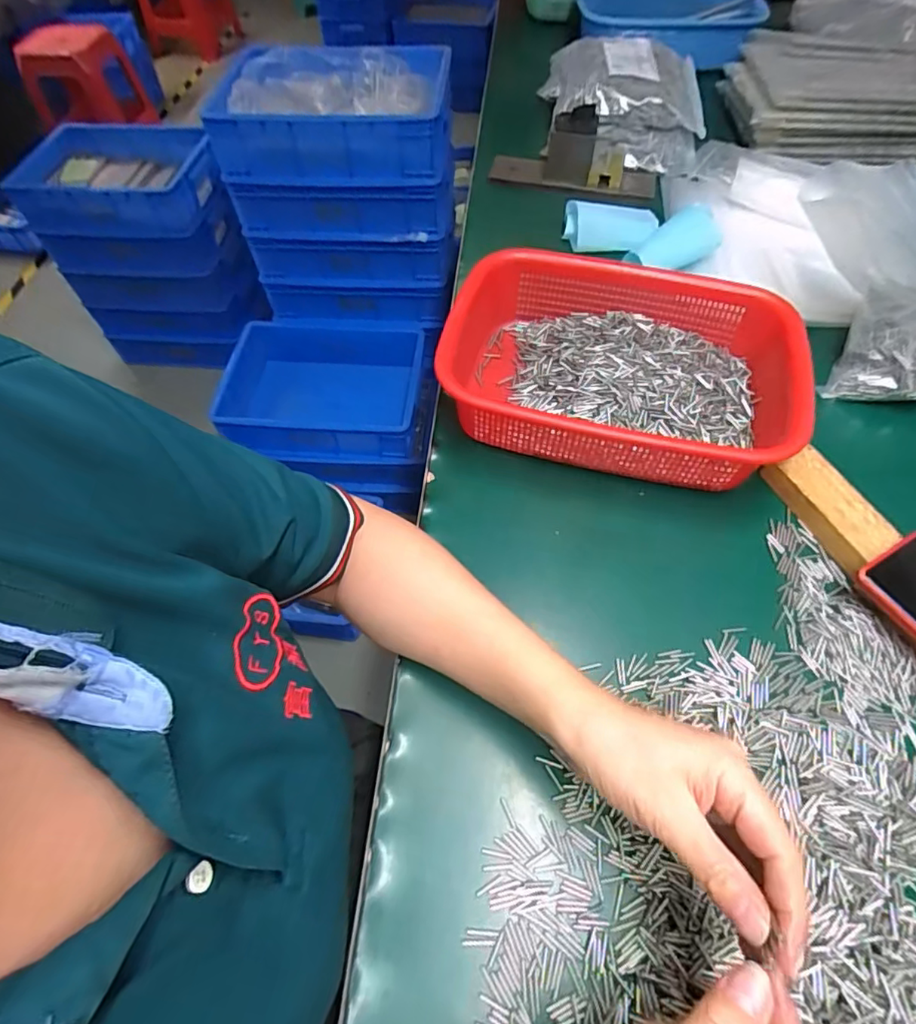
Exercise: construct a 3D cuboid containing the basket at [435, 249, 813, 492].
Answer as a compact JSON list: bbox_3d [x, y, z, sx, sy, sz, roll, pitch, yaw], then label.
[{"bbox_3d":[0.133,-0.126,0.483,0.290,0.072,0.208,13,59,11],"label":"basket"}]

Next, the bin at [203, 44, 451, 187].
[{"bbox_3d":[-0.221,-0.744,1.029,0.400,0.120,0.290,3,58,5],"label":"bin"}]

